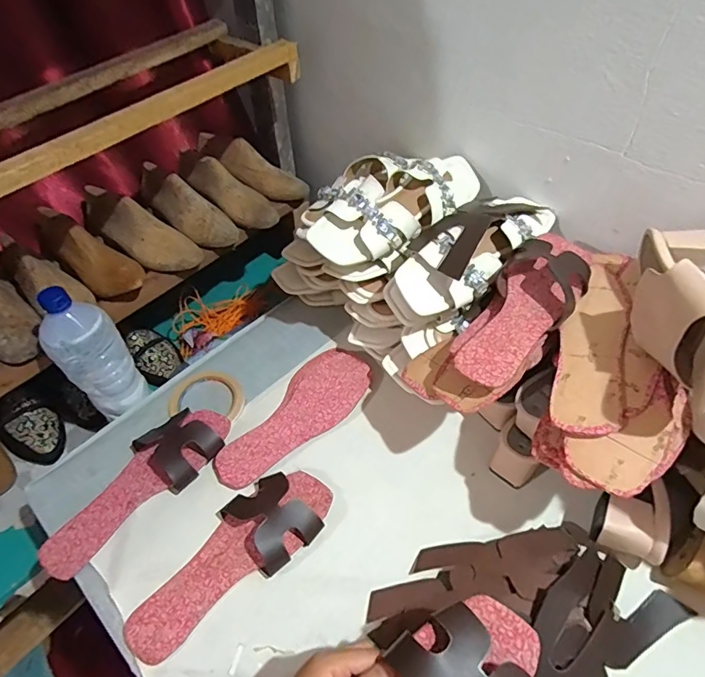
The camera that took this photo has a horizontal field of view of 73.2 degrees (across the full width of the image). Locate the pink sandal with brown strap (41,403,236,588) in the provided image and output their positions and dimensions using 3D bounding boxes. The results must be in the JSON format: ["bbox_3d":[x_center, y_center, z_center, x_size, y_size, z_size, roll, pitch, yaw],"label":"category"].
[{"bbox_3d":[-0.257,0.166,0.568,0.235,0.037,0.088,-38,59,-26],"label":"pink sandal with brown strap"}]

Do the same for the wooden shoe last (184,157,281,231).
[{"bbox_3d":[-0.207,-0.249,0.813,0.183,0.050,0.066,37,58,6],"label":"wooden shoe last"}]

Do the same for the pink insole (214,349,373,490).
[{"bbox_3d":[-0.069,0.104,0.626,0.096,0.018,0.238,28,56,23],"label":"pink insole"}]

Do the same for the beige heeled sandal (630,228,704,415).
[{"bbox_3d":[0.296,-0.035,0.435,0.065,0.085,0.228,21,42,18],"label":"beige heeled sandal"}]

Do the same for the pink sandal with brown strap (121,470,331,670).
[{"bbox_3d":[-0.129,0.231,0.509,0.235,0.035,0.090,-36,58,-25],"label":"pink sandal with brown strap"}]

